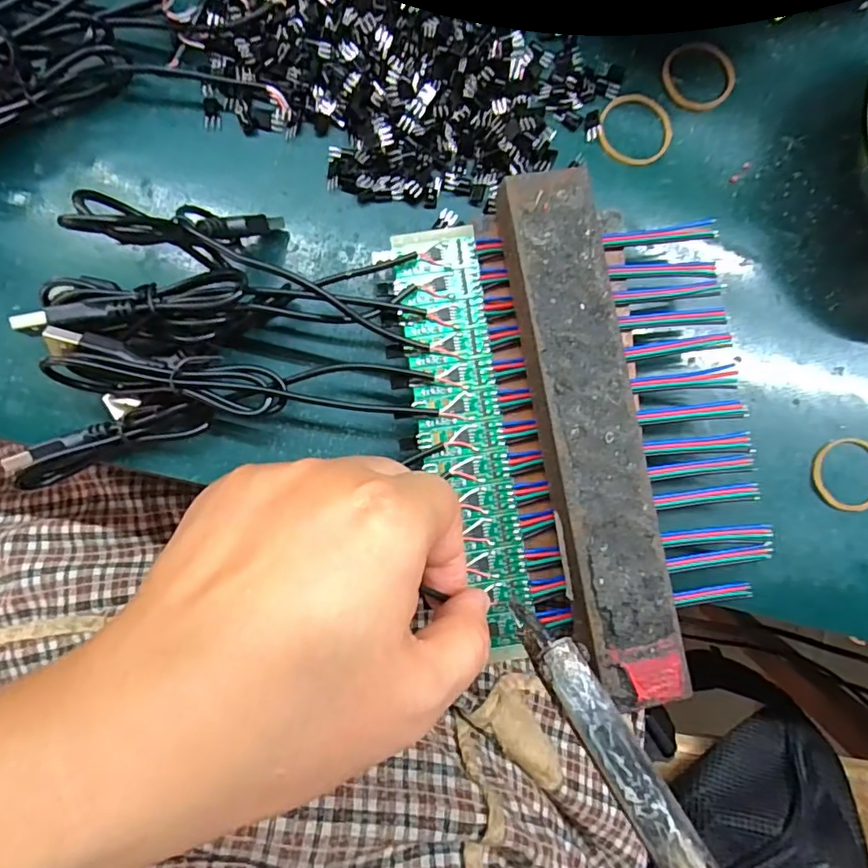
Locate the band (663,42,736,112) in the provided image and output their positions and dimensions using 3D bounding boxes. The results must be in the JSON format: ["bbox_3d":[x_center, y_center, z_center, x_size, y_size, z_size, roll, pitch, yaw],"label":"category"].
[{"bbox_3d":[0.118,-0.159,0.246,0.032,0.004,0.030,0,87,-4],"label":"band"}]

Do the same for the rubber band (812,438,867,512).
[{"bbox_3d":[0.179,0.017,0.237,0.032,0.004,0.031,4,86,-4],"label":"rubber band"}]

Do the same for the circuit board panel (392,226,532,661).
[{"bbox_3d":[0.013,0.001,0.211,0.033,0.004,0.161,-11,86,-4],"label":"circuit board panel"}]

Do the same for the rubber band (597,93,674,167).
[{"bbox_3d":[0.088,-0.133,0.242,0.033,0.004,0.032,0,87,-4],"label":"rubber band"}]

